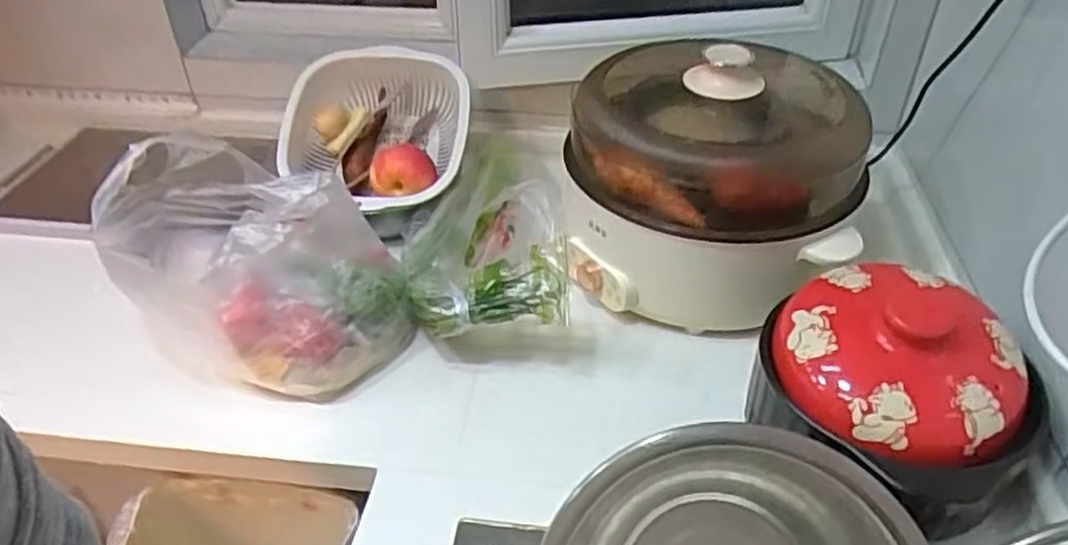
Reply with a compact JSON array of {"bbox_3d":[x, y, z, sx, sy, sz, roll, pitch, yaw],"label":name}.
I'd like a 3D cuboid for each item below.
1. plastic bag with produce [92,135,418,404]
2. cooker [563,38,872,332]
[{"bbox_3d":[-0.307,-0.005,0.808,0.334,0.175,0.200,11,40,13],"label":"plastic bag with produce"},{"bbox_3d":[0.202,-0.114,0.887,0.313,0.229,0.283,6,39,8],"label":"cooker"}]

